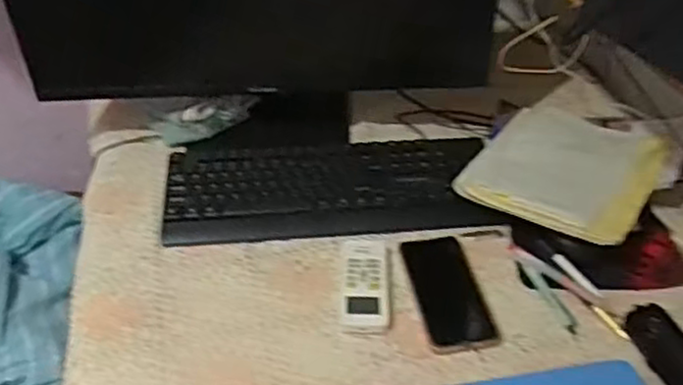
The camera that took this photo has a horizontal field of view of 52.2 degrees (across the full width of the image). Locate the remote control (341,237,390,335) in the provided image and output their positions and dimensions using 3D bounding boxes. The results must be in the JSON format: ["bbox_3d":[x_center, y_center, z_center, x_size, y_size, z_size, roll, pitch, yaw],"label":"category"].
[{"bbox_3d":[0.028,0.100,0.798,0.052,0.022,0.137,1,39,2],"label":"remote control"}]

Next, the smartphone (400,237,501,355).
[{"bbox_3d":[0.117,0.108,0.782,0.075,0.007,0.159,-8,40,-9],"label":"smartphone"}]

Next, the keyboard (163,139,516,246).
[{"bbox_3d":[-0.015,-0.012,0.922,0.424,0.034,0.167,-4,39,-4],"label":"keyboard"}]

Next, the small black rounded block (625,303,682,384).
[{"bbox_3d":[0.340,0.164,0.718,0.045,0.028,0.109,-9,40,-10],"label":"small black rounded block"}]

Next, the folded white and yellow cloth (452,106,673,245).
[{"bbox_3d":[0.286,-0.036,0.884,0.209,0.033,0.249,19,43,22],"label":"folded white and yellow cloth"}]

